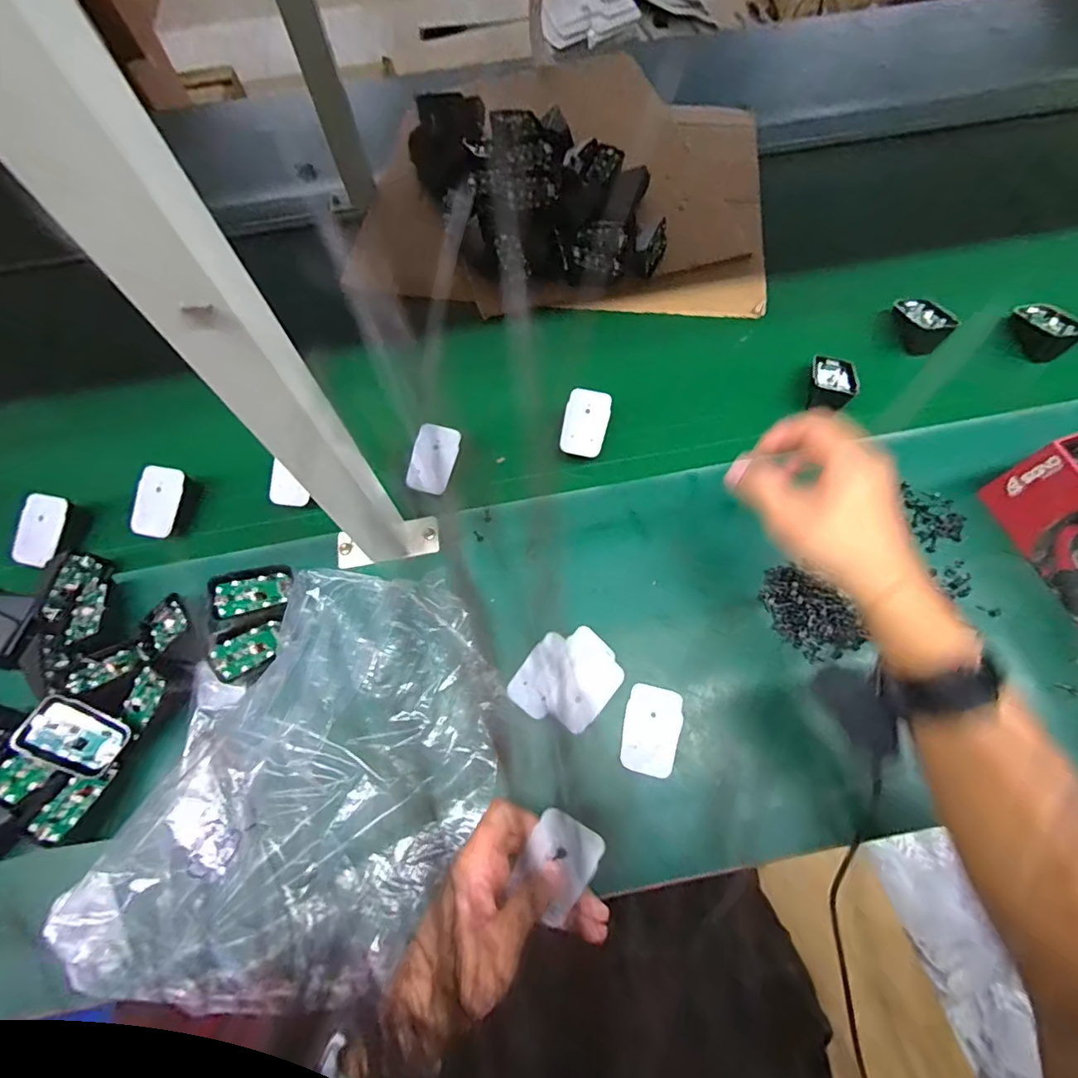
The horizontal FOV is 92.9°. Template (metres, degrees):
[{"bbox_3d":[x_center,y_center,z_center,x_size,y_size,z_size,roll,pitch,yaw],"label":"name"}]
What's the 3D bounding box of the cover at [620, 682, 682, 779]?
[{"bbox_3d":[0.095,0.160,0.430,0.045,0.007,0.069,12,67,7],"label":"cover"}]

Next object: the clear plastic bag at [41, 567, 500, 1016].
[{"bbox_3d":[-0.174,0.187,0.414,0.245,0.029,0.327,16,68,9],"label":"clear plastic bag"}]

